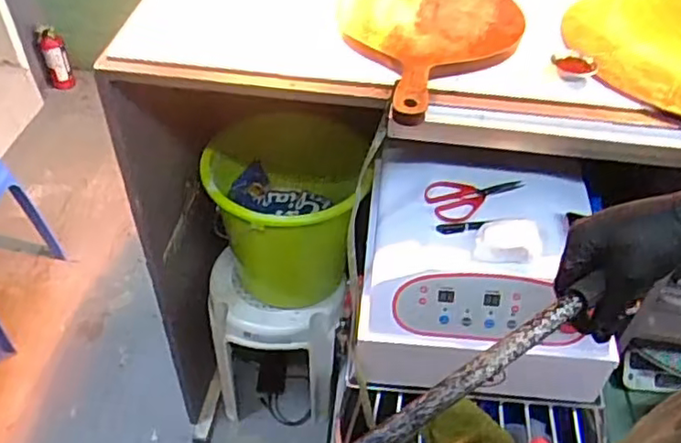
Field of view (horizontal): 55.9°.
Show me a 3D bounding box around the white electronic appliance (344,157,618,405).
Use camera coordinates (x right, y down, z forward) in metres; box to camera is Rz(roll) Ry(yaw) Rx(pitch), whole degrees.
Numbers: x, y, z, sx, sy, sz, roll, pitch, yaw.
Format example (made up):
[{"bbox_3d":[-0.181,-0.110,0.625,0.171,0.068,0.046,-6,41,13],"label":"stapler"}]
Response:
[{"bbox_3d":[0.208,0.076,1.007,0.335,0.211,0.308,6,45,4],"label":"white electronic appliance"}]

